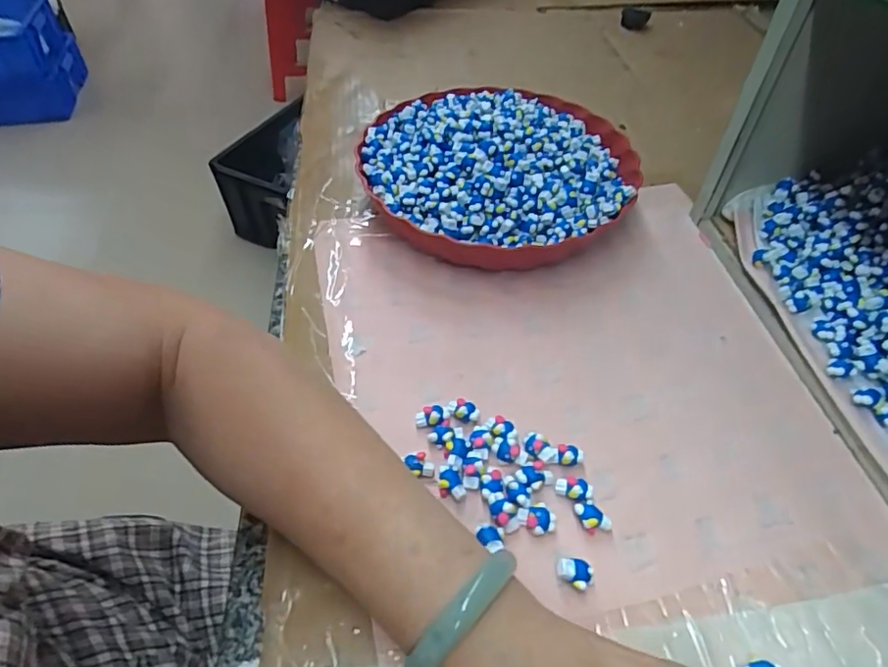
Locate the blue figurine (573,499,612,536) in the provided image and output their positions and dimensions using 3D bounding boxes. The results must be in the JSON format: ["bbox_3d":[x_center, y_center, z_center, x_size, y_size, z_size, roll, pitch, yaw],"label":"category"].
[{"bbox_3d":[0.085,0.106,0.319,0.014,0.012,0.021,-31,56,-26],"label":"blue figurine"}]

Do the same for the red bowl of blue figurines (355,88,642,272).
[{"bbox_3d":[0.048,-0.142,0.486,0.224,0.074,0.224,1,48,-1],"label":"red bowl of blue figurines"}]

